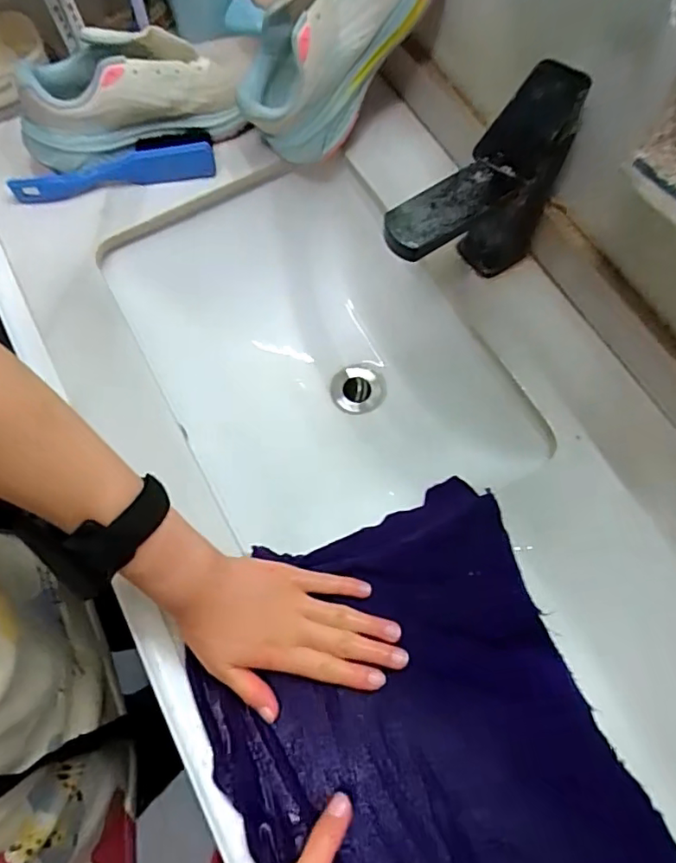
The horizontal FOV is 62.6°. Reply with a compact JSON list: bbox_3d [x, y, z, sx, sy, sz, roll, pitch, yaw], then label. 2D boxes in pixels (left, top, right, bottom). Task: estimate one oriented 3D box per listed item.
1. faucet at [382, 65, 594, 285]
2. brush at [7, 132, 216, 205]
[{"bbox_3d":[0.106,-0.167,0.428,0.147,0.169,0.060,-36,72,-12],"label":"faucet"},{"bbox_3d":[-0.226,-0.261,0.558,0.204,0.042,0.042,-12,70,-4],"label":"brush"}]

